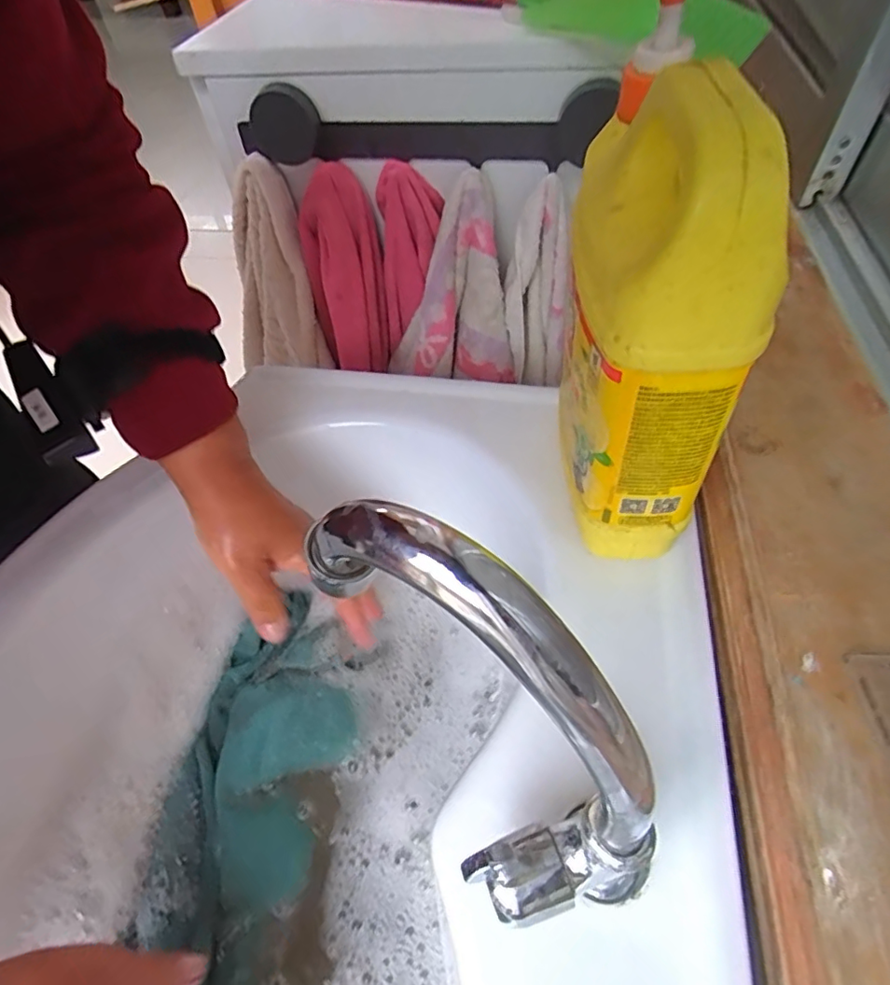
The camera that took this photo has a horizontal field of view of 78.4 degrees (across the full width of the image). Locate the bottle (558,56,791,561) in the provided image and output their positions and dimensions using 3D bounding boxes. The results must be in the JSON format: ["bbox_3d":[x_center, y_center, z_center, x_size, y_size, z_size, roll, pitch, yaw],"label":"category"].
[{"bbox_3d":[0.094,-0.076,0.261,0.069,0.202,0.122,4,53,8],"label":"bottle"}]

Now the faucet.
[{"bbox_3d":[0.018,0.084,0.168,0.055,0.205,0.076,-34,36,-20],"label":"faucet"}]

